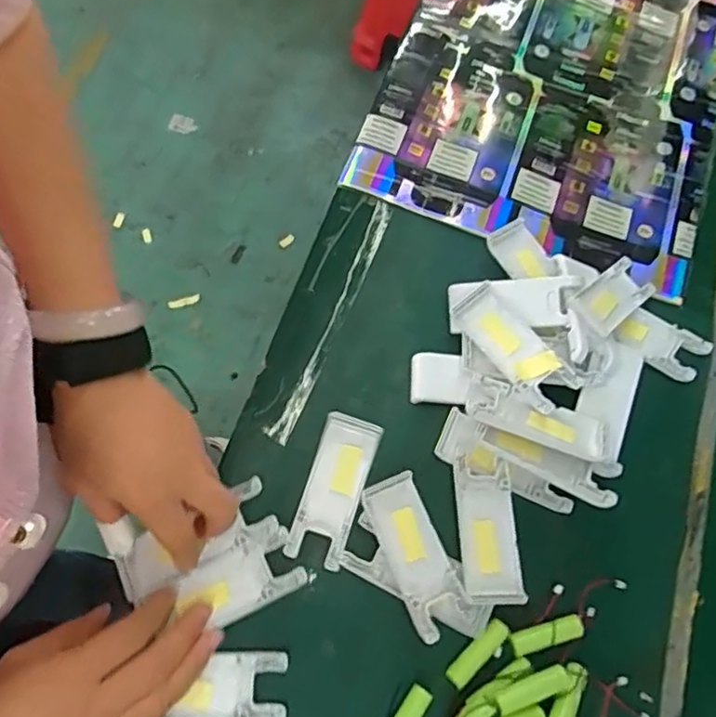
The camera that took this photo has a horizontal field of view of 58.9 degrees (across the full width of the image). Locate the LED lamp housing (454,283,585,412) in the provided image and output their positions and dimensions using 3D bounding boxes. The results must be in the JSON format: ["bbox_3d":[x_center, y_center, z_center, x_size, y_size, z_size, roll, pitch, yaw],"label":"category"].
[{"bbox_3d":[0.118,-0.010,0.481,0.039,0.017,0.104,-33,73,-15],"label":"LED lamp housing"}]

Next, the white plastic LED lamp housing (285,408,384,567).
[{"bbox_3d":[-0.017,0.093,0.455,0.041,0.012,0.105,18,68,4],"label":"white plastic LED lamp housing"}]

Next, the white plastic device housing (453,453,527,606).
[{"bbox_3d":[0.091,0.120,0.443,0.041,0.012,0.096,0,68,-3],"label":"white plastic device housing"}]

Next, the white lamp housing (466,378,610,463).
[{"bbox_3d":[0.133,0.045,0.467,0.099,0.016,0.037,22,69,6],"label":"white lamp housing"}]

